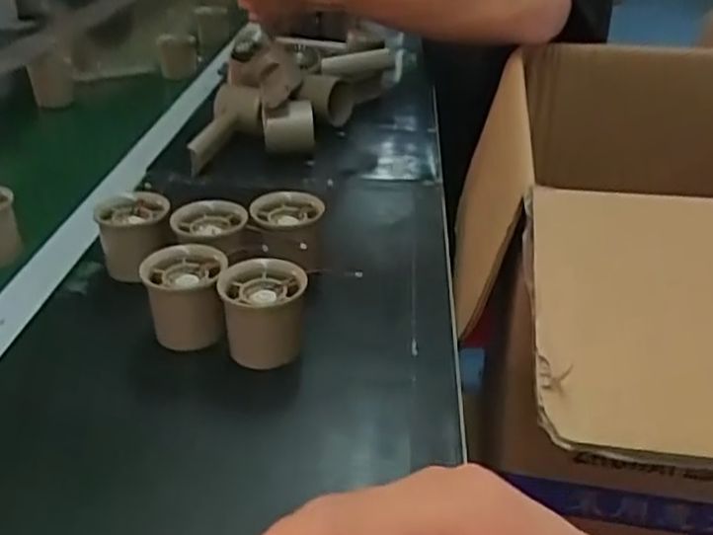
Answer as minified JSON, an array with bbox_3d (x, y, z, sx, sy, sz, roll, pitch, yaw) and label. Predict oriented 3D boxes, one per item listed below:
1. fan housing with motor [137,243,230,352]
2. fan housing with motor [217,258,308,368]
[{"bbox_3d":[-0.115,0.020,0.486,0.054,0.054,0.048,-3,31,-5],"label":"fan housing with motor"},{"bbox_3d":[-0.060,0.034,0.468,0.055,0.058,0.057,-7,31,-12],"label":"fan housing with motor"}]

